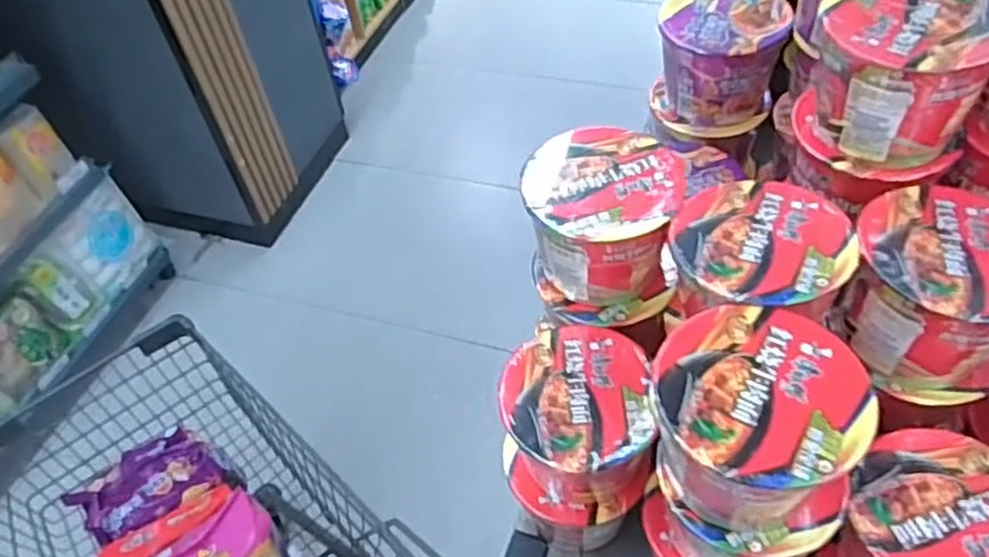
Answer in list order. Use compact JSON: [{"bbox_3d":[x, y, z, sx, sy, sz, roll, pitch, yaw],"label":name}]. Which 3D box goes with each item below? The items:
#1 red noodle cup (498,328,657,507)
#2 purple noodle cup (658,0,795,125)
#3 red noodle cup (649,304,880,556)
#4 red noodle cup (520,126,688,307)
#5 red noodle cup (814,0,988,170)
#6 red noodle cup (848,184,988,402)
[{"bbox_3d":[0.066,0.126,0.633,0.113,0.107,0.124,-2,49,2],"label":"red noodle cup"},{"bbox_3d":[0.241,-0.241,0.784,0.121,0.107,0.121,15,52,15],"label":"purple noodle cup"},{"bbox_3d":[0.174,0.107,0.506,0.126,0.113,0.126,-2,49,2],"label":"red noodle cup"},{"bbox_3d":[0.091,-0.049,0.636,0.125,0.115,0.118,-2,49,2],"label":"red noodle cup"},{"bbox_3d":[0.316,-0.163,0.577,0.122,0.103,0.120,30,57,26],"label":"red noodle cup"},{"bbox_3d":[0.337,0.015,0.560,0.129,0.109,0.122,-2,49,2],"label":"red noodle cup"}]

